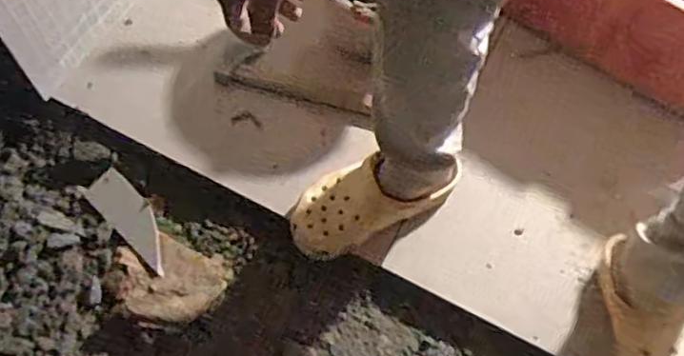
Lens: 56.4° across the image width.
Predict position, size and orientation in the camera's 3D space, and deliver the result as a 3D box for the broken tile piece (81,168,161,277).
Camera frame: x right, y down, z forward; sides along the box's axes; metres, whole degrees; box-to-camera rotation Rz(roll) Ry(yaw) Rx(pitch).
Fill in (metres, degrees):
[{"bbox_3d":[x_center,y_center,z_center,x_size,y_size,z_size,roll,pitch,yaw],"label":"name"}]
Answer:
[{"bbox_3d":[-0.304,0.056,0.929,0.186,0.012,0.059,42,56,20],"label":"broken tile piece"}]

